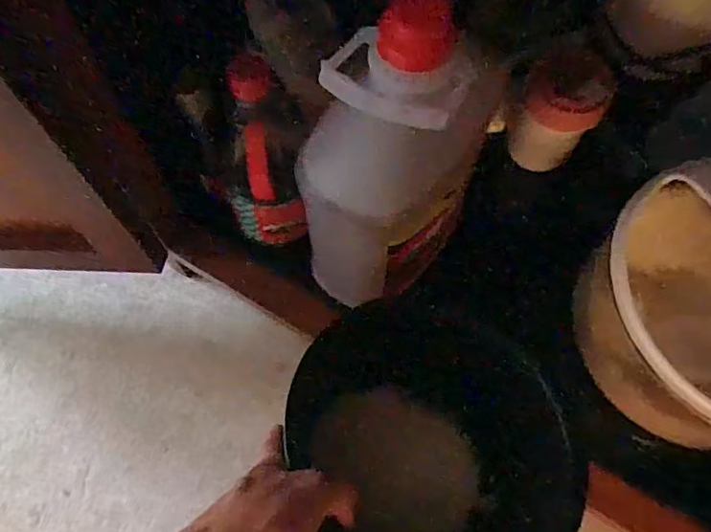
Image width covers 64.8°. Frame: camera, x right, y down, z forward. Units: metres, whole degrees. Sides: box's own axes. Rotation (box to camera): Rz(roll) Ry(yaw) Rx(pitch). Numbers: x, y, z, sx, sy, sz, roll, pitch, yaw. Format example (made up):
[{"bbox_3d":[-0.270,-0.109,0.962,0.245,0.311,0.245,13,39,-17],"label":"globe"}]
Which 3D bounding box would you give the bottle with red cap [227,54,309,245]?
[{"bbox_3d":[-0.091,-0.089,0.540,0.074,0.192,0.071,-16,68,-6],"label":"bottle with red cap"}]

